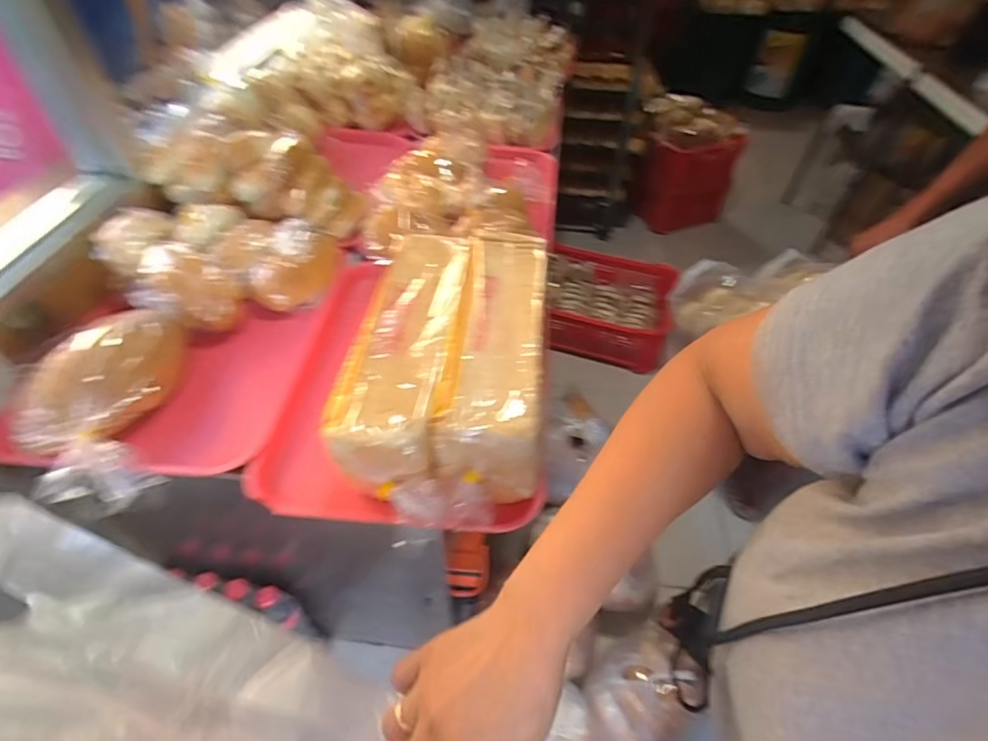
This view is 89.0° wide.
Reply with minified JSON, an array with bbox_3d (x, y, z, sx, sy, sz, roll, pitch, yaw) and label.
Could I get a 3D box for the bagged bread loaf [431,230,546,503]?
[{"bbox_3d":[0.004,-0.031,0.571,0.096,0.078,0.334,4,48,2],"label":"bagged bread loaf"}]

